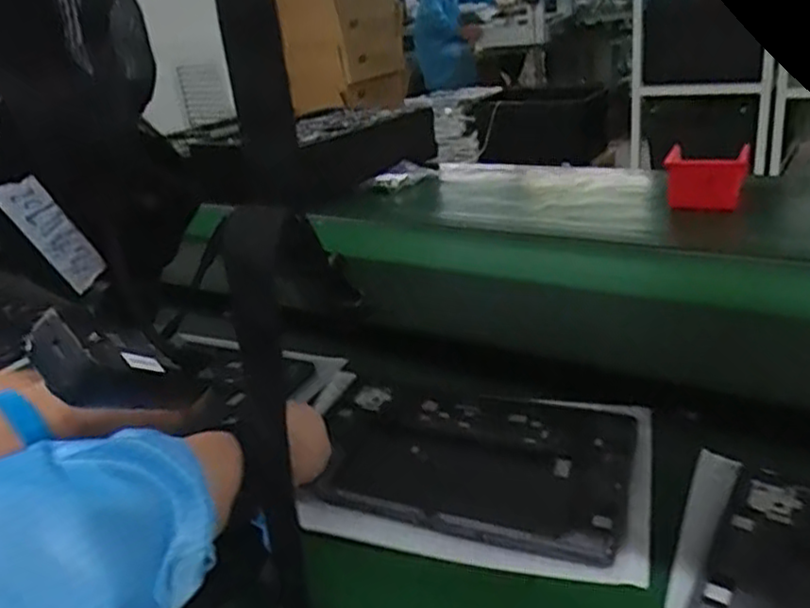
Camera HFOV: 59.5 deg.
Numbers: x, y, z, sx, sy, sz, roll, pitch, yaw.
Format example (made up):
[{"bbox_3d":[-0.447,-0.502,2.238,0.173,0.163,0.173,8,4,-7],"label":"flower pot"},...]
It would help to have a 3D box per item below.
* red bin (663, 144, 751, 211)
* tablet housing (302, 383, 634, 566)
[{"bbox_3d":[0.437,-0.184,1.031,0.111,0.071,0.097,4,28,24],"label":"red bin"},{"bbox_3d":[0.052,0.118,0.558,0.242,0.018,0.175,2,27,20],"label":"tablet housing"}]

